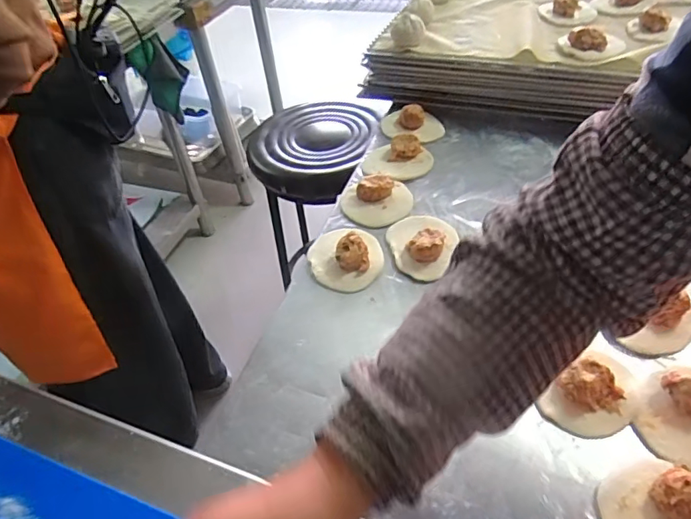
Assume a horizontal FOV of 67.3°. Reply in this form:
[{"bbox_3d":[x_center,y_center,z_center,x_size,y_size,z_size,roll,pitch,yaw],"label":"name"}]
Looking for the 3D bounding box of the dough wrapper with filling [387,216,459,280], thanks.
[{"bbox_3d":[0.089,-0.027,0.634,0.084,0.028,0.099,19,51,24],"label":"dough wrapper with filling"}]

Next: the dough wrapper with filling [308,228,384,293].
[{"bbox_3d":[-0.001,-0.011,0.627,0.090,0.035,0.101,-5,45,2],"label":"dough wrapper with filling"}]

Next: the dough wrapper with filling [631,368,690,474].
[{"bbox_3d":[0.301,0.131,0.448,0.087,0.039,0.096,15,49,21],"label":"dough wrapper with filling"}]

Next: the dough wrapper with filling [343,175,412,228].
[{"bbox_3d":[0.039,-0.086,0.691,0.094,0.030,0.082,9,47,15],"label":"dough wrapper with filling"}]

